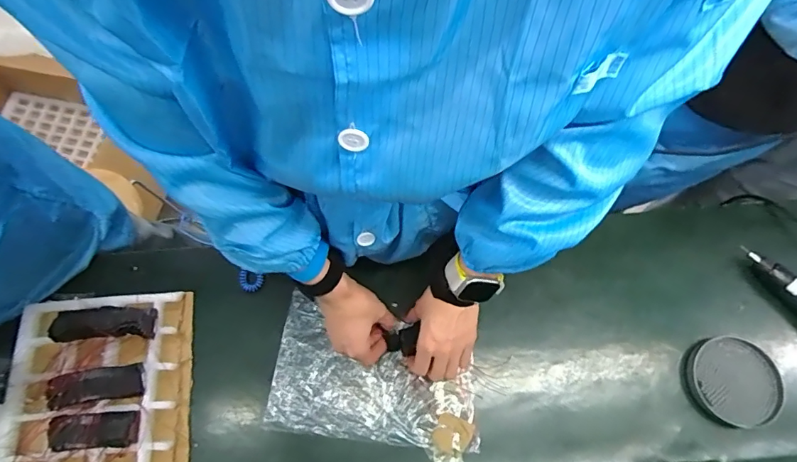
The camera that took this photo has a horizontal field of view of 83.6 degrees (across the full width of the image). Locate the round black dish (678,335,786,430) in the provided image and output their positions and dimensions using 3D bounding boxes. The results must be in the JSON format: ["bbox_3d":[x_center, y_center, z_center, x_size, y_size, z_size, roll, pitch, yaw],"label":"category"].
[{"bbox_3d":[0.452,0.202,0.602,0.130,0.018,0.113,-6,71,-3],"label":"round black dish"}]

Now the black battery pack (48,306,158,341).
[{"bbox_3d":[-0.398,0.127,0.607,0.131,0.032,0.042,-2,71,-2],"label":"black battery pack"}]

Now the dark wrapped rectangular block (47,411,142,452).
[{"bbox_3d":[-0.378,0.248,0.554,0.099,0.017,0.041,-3,71,-2],"label":"dark wrapped rectangular block"}]

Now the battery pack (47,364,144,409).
[{"bbox_3d":[-0.386,0.198,0.571,0.107,0.010,0.039,-5,71,-15],"label":"battery pack"}]

